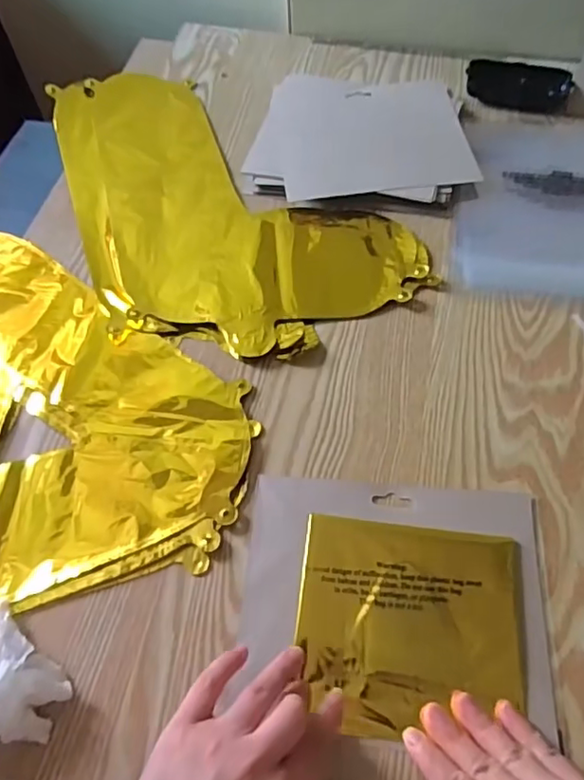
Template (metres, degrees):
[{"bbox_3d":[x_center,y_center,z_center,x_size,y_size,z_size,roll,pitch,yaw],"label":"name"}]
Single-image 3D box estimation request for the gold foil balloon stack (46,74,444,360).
[{"bbox_3d":[-0.087,-0.199,0.589,0.259,0.016,0.419,-26,61,-14],"label":"gold foil balloon stack"}]

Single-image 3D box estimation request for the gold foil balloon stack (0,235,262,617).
[{"bbox_3d":[-0.238,-0.001,0.477,0.360,0.007,0.362,-16,59,-8],"label":"gold foil balloon stack"}]

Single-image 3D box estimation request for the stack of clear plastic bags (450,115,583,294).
[{"bbox_3d":[0.269,-0.194,0.578,0.216,0.007,0.263,6,59,5],"label":"stack of clear plastic bags"}]

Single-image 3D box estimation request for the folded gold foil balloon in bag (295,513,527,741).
[{"bbox_3d":[0.075,0.148,0.380,0.139,0.005,0.126,5,59,5],"label":"folded gold foil balloon in bag"}]

